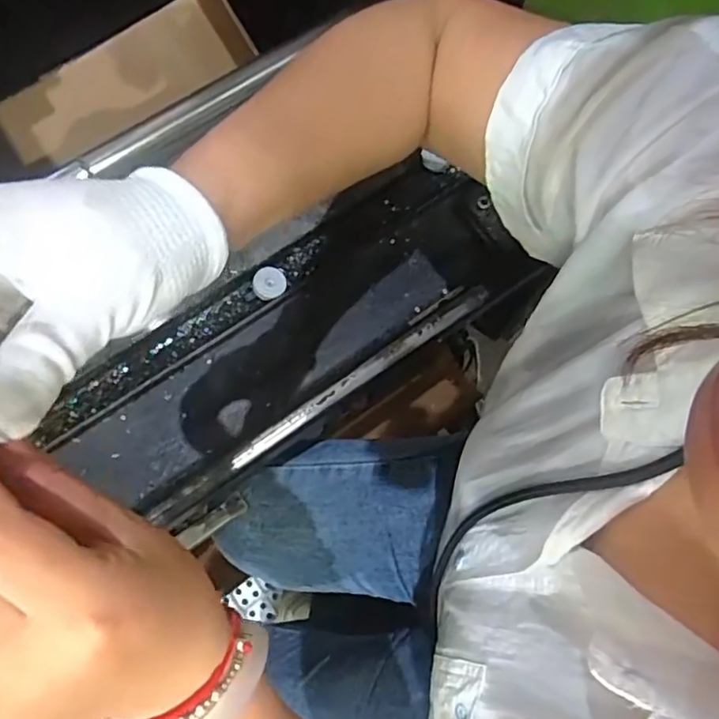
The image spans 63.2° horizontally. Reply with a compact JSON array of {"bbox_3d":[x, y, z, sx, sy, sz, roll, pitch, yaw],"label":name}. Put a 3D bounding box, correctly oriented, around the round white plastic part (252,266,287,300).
[{"bbox_3d":[-0.083,-0.070,0.545,0.028,0.015,0.030,0,77,-2],"label":"round white plastic part"}]

